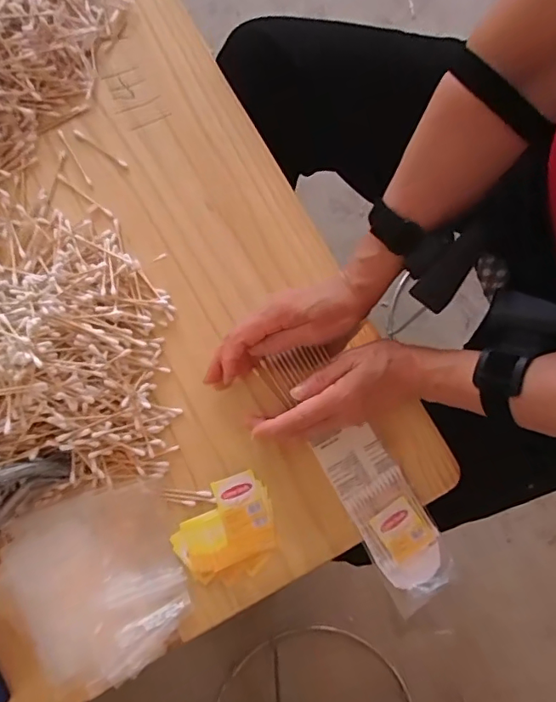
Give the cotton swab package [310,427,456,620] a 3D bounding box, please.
[{"bbox_3d":[0.096,0.144,0.466,0.063,0.014,0.155,-28,78,-5],"label":"cotton swab package"}]

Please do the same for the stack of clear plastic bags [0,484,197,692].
[{"bbox_3d":[-0.153,0.200,0.443,0.137,0.030,0.155,-21,80,-4],"label":"stack of clear plastic bags"}]

